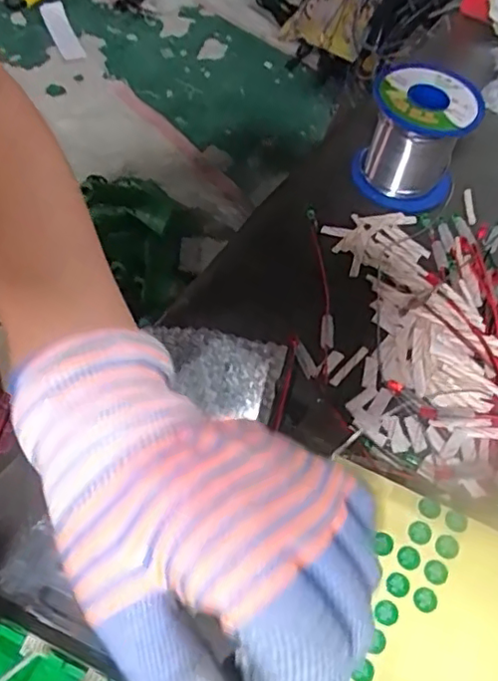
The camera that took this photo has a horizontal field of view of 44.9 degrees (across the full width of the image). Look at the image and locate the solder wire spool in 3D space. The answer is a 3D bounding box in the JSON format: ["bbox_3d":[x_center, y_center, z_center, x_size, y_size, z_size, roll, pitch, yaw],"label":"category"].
[{"bbox_3d":[0.104,-0.128,0.380,0.066,0.059,0.066,3,59,-4],"label":"solder wire spool"}]

